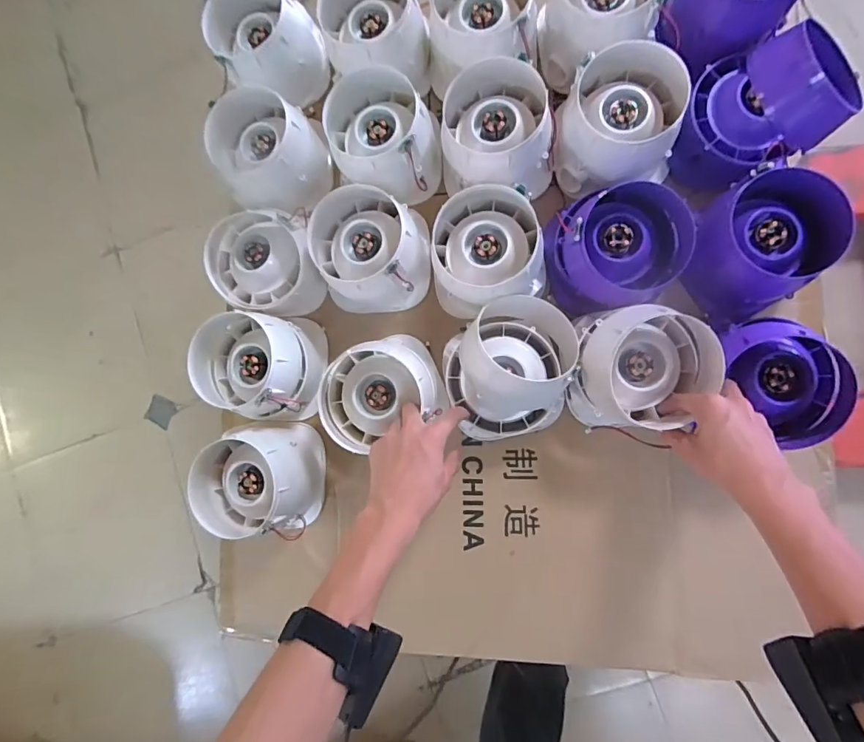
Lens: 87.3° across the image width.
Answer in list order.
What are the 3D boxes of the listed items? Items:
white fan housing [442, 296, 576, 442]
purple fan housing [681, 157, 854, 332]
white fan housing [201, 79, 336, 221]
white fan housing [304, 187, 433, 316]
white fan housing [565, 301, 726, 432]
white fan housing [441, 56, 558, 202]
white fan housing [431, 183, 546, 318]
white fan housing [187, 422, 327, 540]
[{"bbox_3d":[0.087,-0.007,0.510,0.149,0.096,0.142,-1,86,8],"label":"white fan housing"},{"bbox_3d":[0.346,-0.132,0.501,0.136,0.120,0.132,-33,82,4],"label":"purple fan housing"},{"bbox_3d":[-0.216,-0.280,0.591,0.148,0.089,0.125,37,91,9],"label":"white fan housing"},{"bbox_3d":[-0.076,-0.147,0.560,0.132,0.098,0.131,-1,86,8],"label":"white fan housing"},{"bbox_3d":[0.222,-0.001,0.481,0.128,0.111,0.120,-1,86,8],"label":"white fan housing"},{"bbox_3d":[0.083,-0.276,0.536,0.127,0.087,0.127,-1,85,8],"label":"white fan housing"},{"bbox_3d":[0.067,-0.138,0.527,0.130,0.080,0.134,-4,85,8],"label":"white fan housing"},{"bbox_3d":[-0.215,0.137,0.563,0.140,0.084,0.139,2,85,8],"label":"white fan housing"}]

